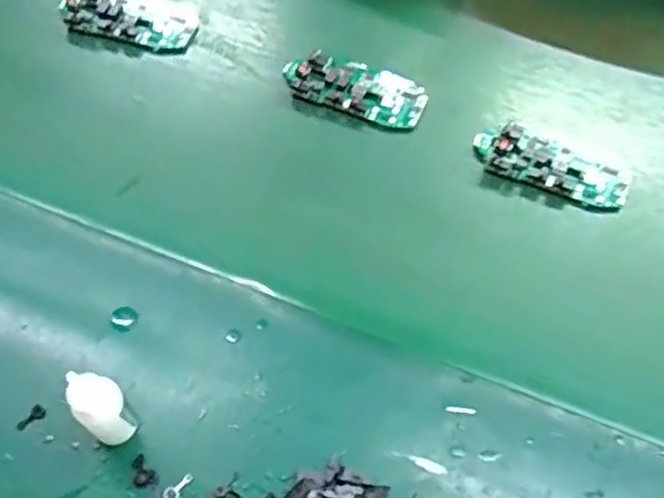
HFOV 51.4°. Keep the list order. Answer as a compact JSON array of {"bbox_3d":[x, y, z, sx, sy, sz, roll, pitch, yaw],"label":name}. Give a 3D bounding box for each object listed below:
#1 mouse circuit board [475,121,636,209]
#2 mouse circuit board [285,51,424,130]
[{"bbox_3d":[0.141,-0.053,0.442,0.098,0.017,0.037,22,60,10],"label":"mouse circuit board"},{"bbox_3d":[0.016,-0.111,0.473,0.097,0.010,0.046,20,60,9],"label":"mouse circuit board"}]

